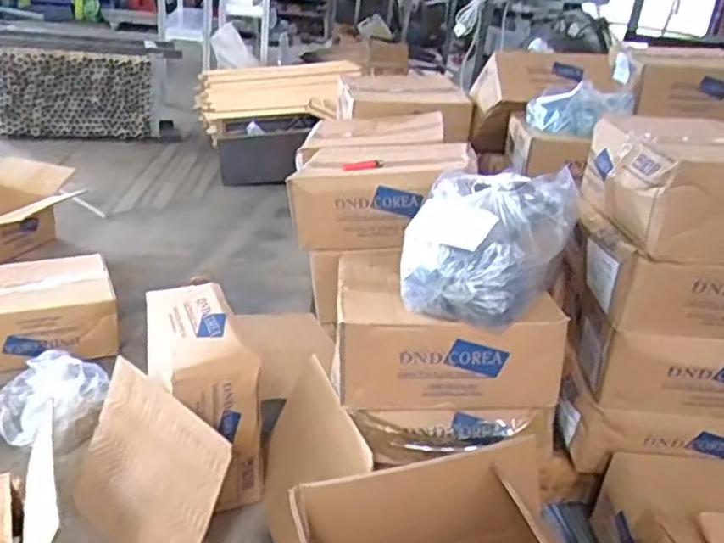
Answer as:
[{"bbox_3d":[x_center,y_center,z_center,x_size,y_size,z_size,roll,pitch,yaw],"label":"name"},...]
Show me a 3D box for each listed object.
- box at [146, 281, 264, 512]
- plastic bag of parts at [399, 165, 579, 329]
[{"bbox_3d":[-0.291,0.198,1.164,0.154,0.255,0.320,-6,26,-27],"label":"box"},{"bbox_3d":[0.180,-0.046,0.965,0.215,0.162,0.230,12,24,14],"label":"plastic bag of parts"}]

